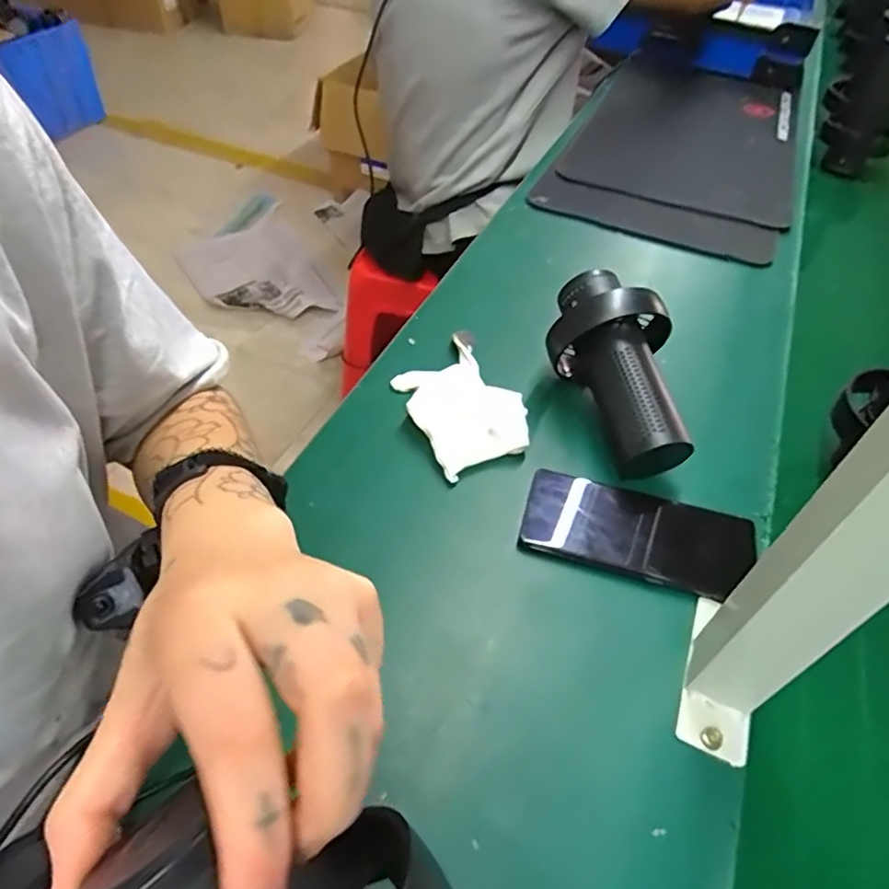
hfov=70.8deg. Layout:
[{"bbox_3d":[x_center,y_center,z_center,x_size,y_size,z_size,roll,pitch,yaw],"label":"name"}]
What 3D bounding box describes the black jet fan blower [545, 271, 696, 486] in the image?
[{"bbox_3d":[0.143,-0.058,0.515,0.084,0.091,0.174,-10,64,-11],"label":"black jet fan blower"}]

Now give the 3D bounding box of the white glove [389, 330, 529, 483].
[{"bbox_3d":[0.010,-0.041,0.534,0.090,0.024,0.152,-16,52,-18],"label":"white glove"}]

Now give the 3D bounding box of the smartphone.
[{"bbox_3d":[0.139,0.065,0.451,0.161,0.015,0.070,15,49,9],"label":"smartphone"}]

